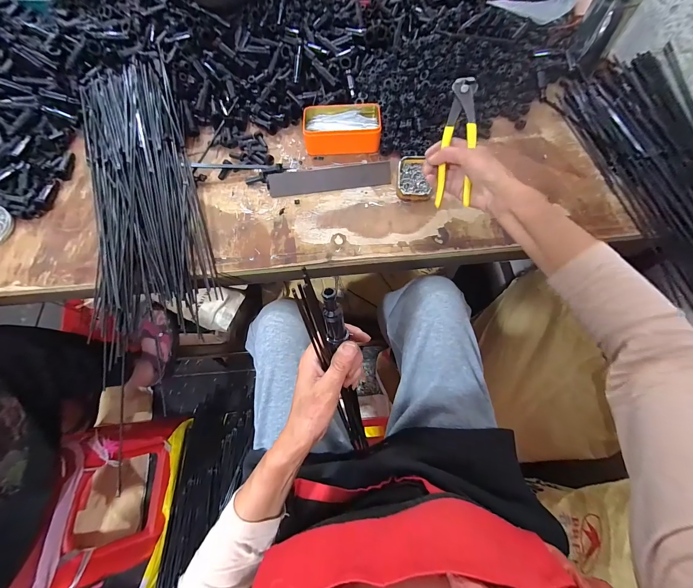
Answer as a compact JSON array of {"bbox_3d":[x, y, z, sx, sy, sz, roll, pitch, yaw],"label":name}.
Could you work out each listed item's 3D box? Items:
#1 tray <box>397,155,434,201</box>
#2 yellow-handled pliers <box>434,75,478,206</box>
[{"bbox_3d":[0.119,-0.205,0.521,0.056,0.022,0.088,2,66,2],"label":"tray"},{"bbox_3d":[0.154,-0.205,0.402,0.041,0.020,0.163,5,99,3],"label":"yellow-handled pliers"}]

